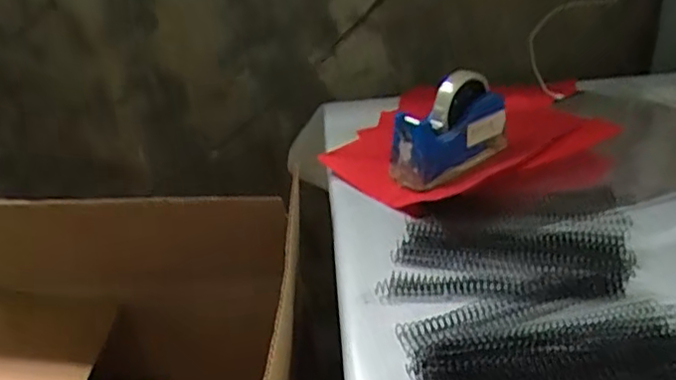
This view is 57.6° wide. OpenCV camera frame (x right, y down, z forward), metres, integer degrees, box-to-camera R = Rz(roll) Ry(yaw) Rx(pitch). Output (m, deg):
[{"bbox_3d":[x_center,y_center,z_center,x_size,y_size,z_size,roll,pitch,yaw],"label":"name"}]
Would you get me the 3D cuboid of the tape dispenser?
[{"bbox_3d":[0.136,-0.078,0.740,0.157,0.097,0.053,-24,35,-30],"label":"tape dispenser"}]

